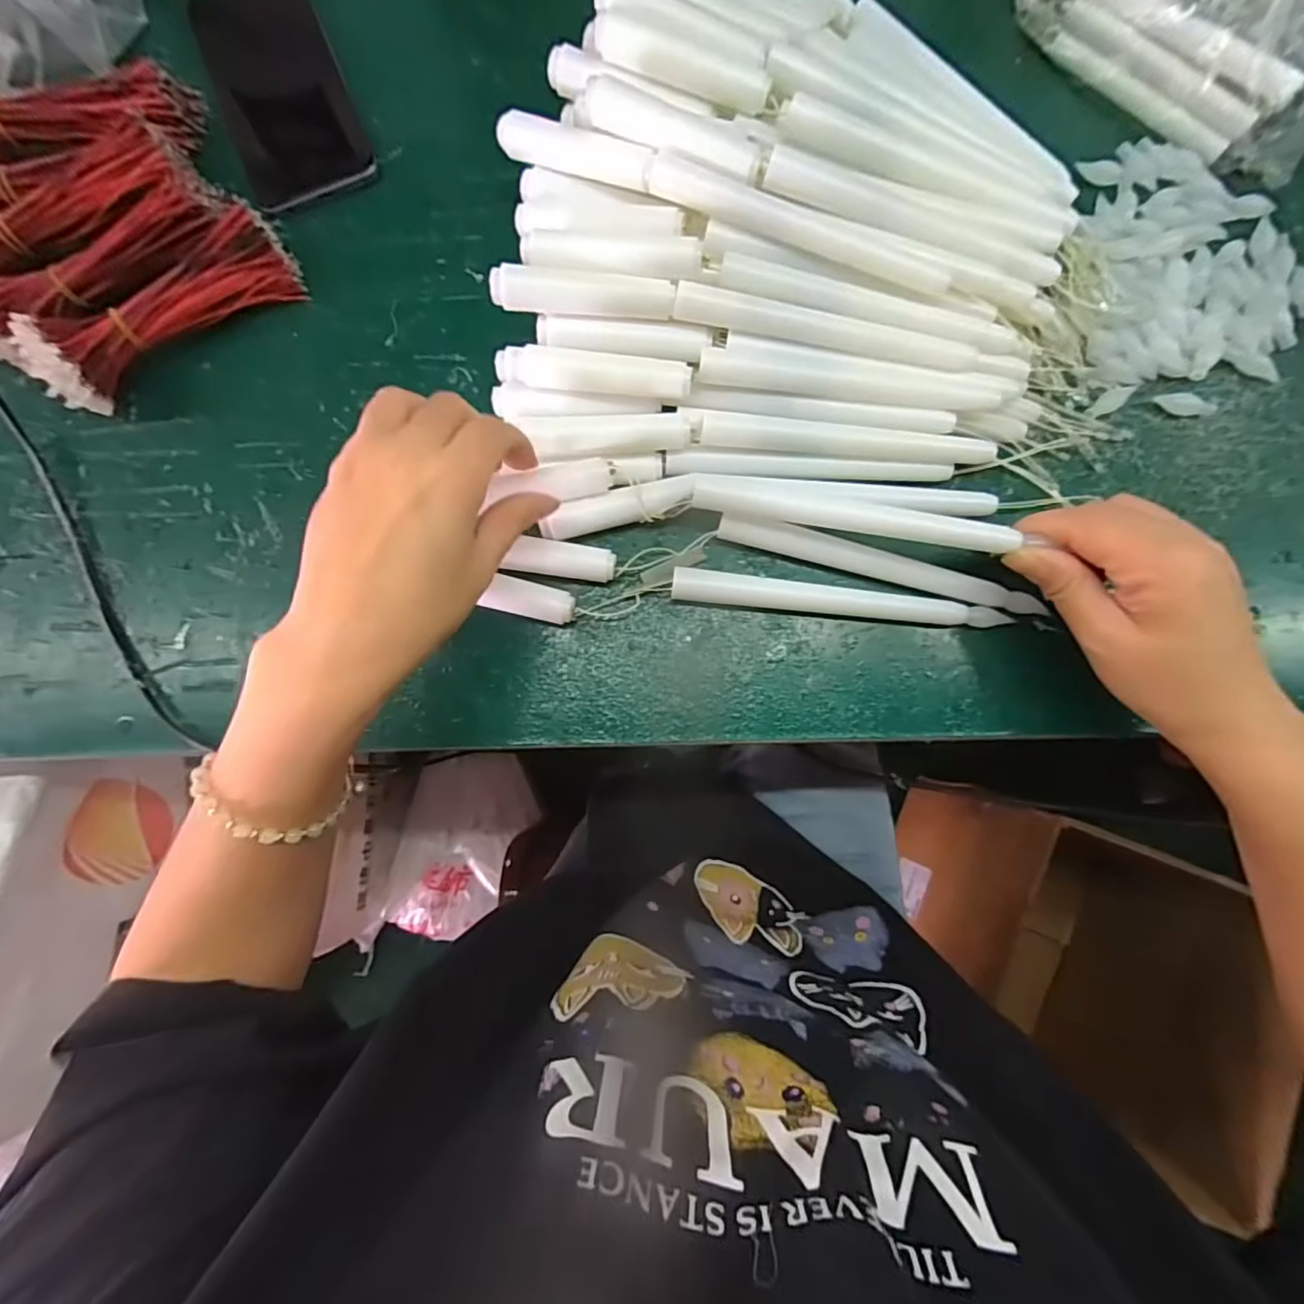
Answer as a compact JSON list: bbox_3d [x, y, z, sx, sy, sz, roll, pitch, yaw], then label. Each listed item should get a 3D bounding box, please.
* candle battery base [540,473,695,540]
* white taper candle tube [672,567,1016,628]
[{"bbox_3d":[-0.017,-0.074,0.300,0.081,0.015,0.015,-16,84,1],"label":"candle battery base"},{"bbox_3d":[0.095,-0.029,0.303,0.166,0.014,0.018,5,84,1],"label":"white taper candle tube"}]

